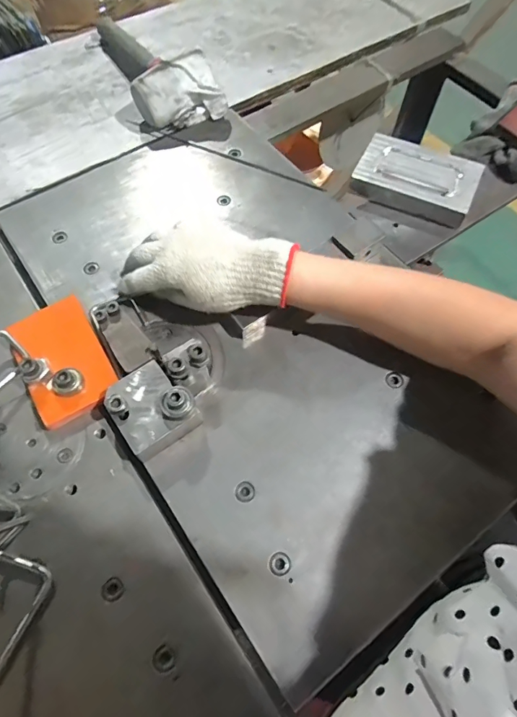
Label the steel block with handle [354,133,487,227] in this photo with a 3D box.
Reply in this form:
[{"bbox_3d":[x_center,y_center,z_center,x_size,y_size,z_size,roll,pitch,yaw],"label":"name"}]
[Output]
[{"bbox_3d":[0.194,-0.221,0.521,0.140,0.033,0.097,22,65,10],"label":"steel block with handle"}]

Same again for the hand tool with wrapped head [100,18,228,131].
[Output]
[{"bbox_3d":[-0.156,-0.436,0.610,0.108,0.067,0.271,-25,66,-13],"label":"hand tool with wrapped head"}]

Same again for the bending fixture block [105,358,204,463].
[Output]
[{"bbox_3d":[-0.095,0.045,0.379,0.067,0.045,0.076,-33,68,-16],"label":"bending fixture block"}]

